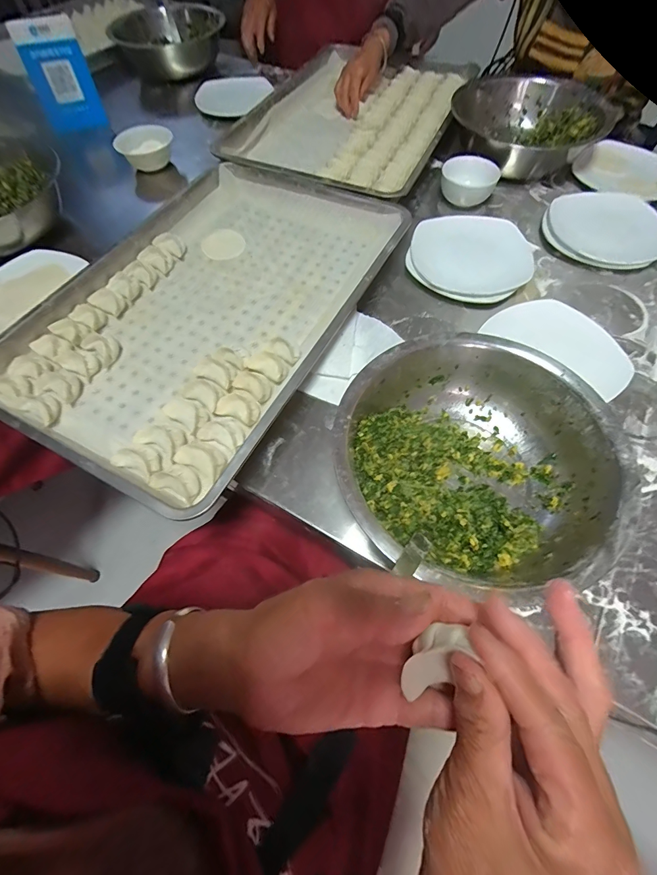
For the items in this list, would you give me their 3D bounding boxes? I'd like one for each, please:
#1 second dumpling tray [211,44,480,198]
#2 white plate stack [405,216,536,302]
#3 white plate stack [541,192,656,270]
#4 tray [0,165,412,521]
[{"bbox_3d":[0.061,-0.700,0.788,0.392,0.039,0.576,20,65,11],"label":"second dumpling tray"},{"bbox_3d":[0.222,-0.290,0.580,0.179,0.024,0.169,17,65,9],"label":"white plate stack"},{"bbox_3d":[0.452,-0.342,0.603,0.187,0.037,0.140,21,66,11],"label":"white plate stack"},{"bbox_3d":[-0.167,-0.204,0.540,0.391,0.051,0.564,25,66,13],"label":"tray"}]

